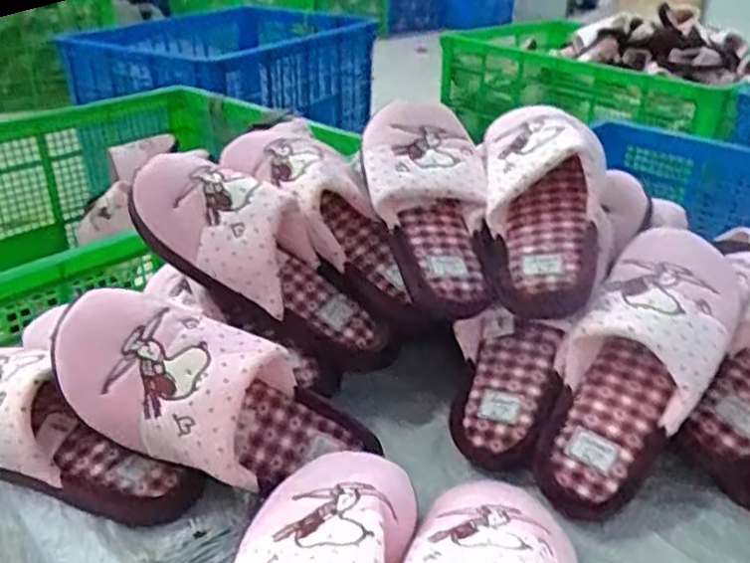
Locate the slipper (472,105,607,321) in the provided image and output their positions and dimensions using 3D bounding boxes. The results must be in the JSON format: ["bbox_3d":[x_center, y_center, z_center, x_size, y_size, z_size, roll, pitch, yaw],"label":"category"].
[{"bbox_3d":[0.149,-0.077,0.625,0.104,0.082,0.238,3,60,3],"label":"slipper"}]

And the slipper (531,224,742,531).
[{"bbox_3d":[0.209,0.057,0.555,0.107,0.080,0.268,21,71,33],"label":"slipper"}]

